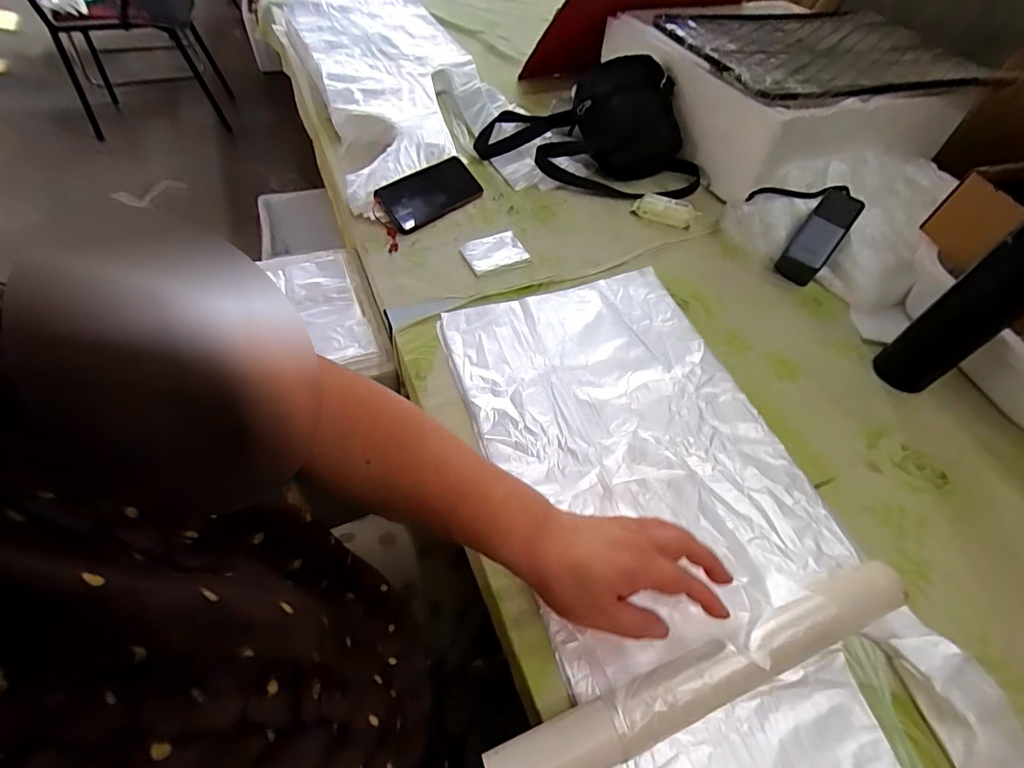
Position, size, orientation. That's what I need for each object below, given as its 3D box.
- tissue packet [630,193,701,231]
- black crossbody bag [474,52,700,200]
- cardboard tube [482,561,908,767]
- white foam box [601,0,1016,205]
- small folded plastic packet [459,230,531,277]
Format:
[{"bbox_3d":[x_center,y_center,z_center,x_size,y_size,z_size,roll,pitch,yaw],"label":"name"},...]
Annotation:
[{"bbox_3d":[0.242,-0.275,0.745,0.097,0.022,0.051,23,55,13],"label":"tissue packet"},{"bbox_3d":[0.138,-0.437,0.789,0.381,0.133,0.197,19,54,10],"label":"black crossbody bag"},{"bbox_3d":[0.151,0.220,0.355,0.352,0.038,0.038,-16,56,-15],"label":"cardboard tube"},{"bbox_3d":[0.467,-0.527,0.843,0.511,0.148,0.413,-14,55,-16],"label":"white foam box"},{"bbox_3d":[-0.024,-0.186,0.667,0.085,0.015,0.067,-18,56,-17],"label":"small folded plastic packet"}]

